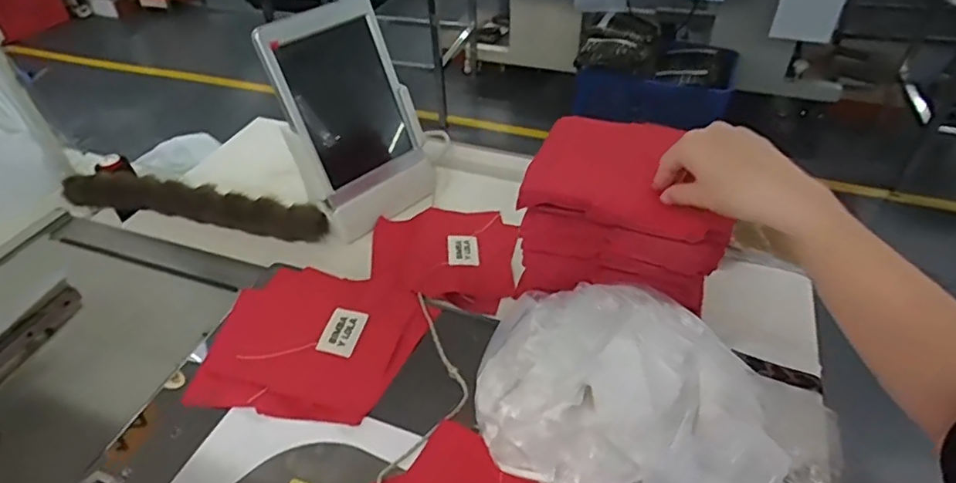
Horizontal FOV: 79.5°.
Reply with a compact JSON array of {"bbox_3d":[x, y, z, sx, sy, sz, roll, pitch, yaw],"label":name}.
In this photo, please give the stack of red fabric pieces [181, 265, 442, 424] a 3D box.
[{"bbox_3d":[-0.157,0.093,0.566,0.197,0.019,0.175,7,42,9],"label":"stack of red fabric pieces"}]

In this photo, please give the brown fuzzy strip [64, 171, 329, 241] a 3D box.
[{"bbox_3d":[-0.376,-0.050,0.736,0.398,0.037,0.040,11,43,14],"label":"brown fuzzy strip"}]

